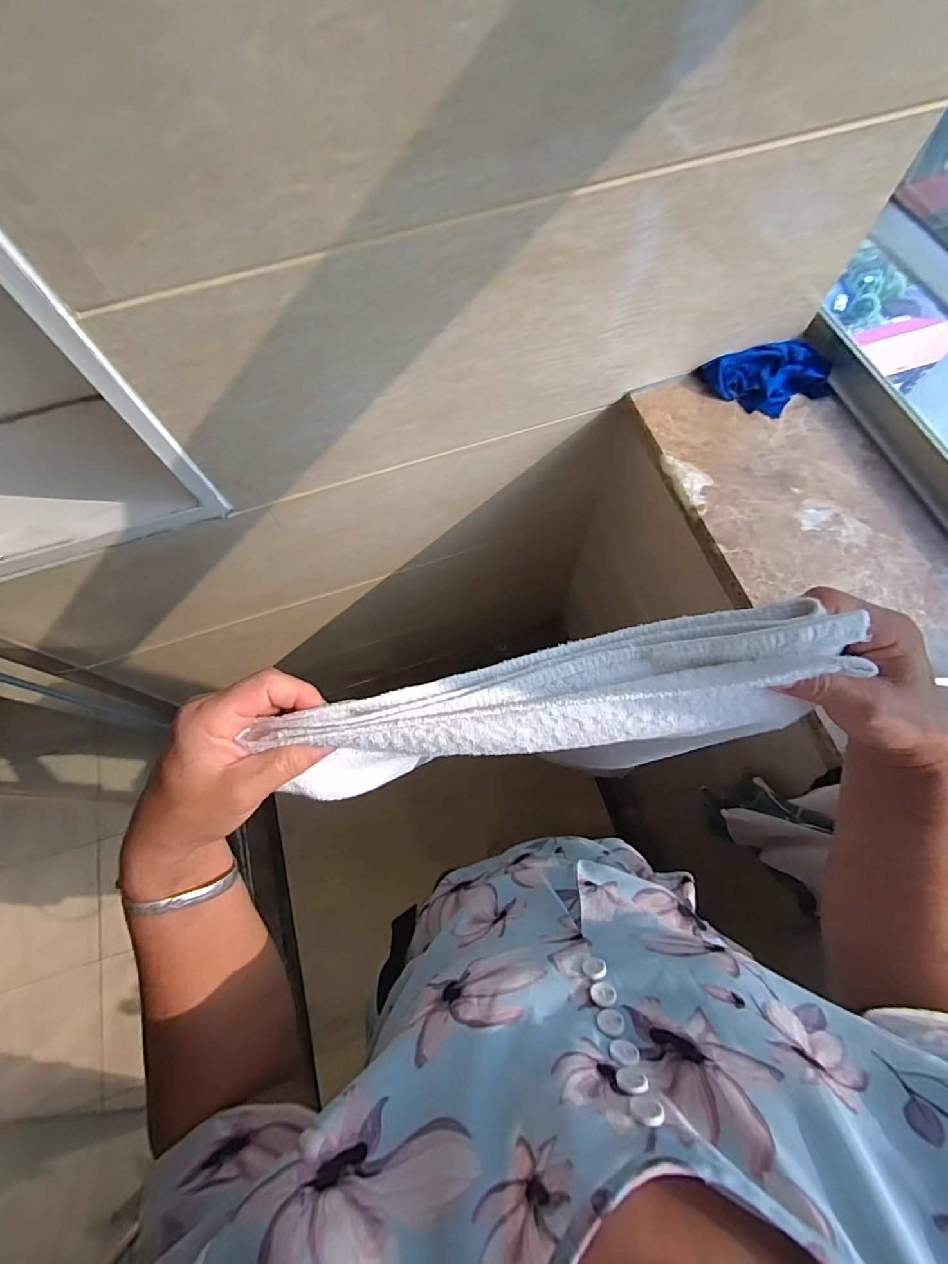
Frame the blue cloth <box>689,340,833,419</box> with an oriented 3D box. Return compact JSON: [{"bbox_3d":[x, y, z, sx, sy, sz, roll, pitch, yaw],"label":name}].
[{"bbox_3d":[0.471,-0.404,0.774,0.186,0.033,0.114,-13,69,-3],"label":"blue cloth"}]

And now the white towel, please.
[{"bbox_3d":[0.043,0.049,0.294,0.318,0.092,0.070,-10,69,0],"label":"white towel"}]

